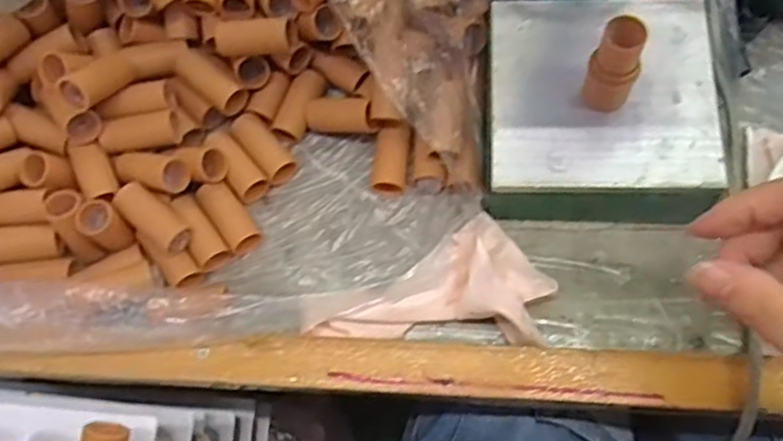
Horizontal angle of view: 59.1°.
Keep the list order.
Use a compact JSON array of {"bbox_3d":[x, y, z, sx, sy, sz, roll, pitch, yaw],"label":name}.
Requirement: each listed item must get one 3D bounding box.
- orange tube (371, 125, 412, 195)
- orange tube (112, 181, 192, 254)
[{"bbox_3d":[0.000,-0.037,0.426,0.022,0.015,0.040,6,75,2],"label":"orange tube"},{"bbox_3d":[-0.140,-0.002,0.405,0.048,0.019,0.020,37,78,9],"label":"orange tube"}]

